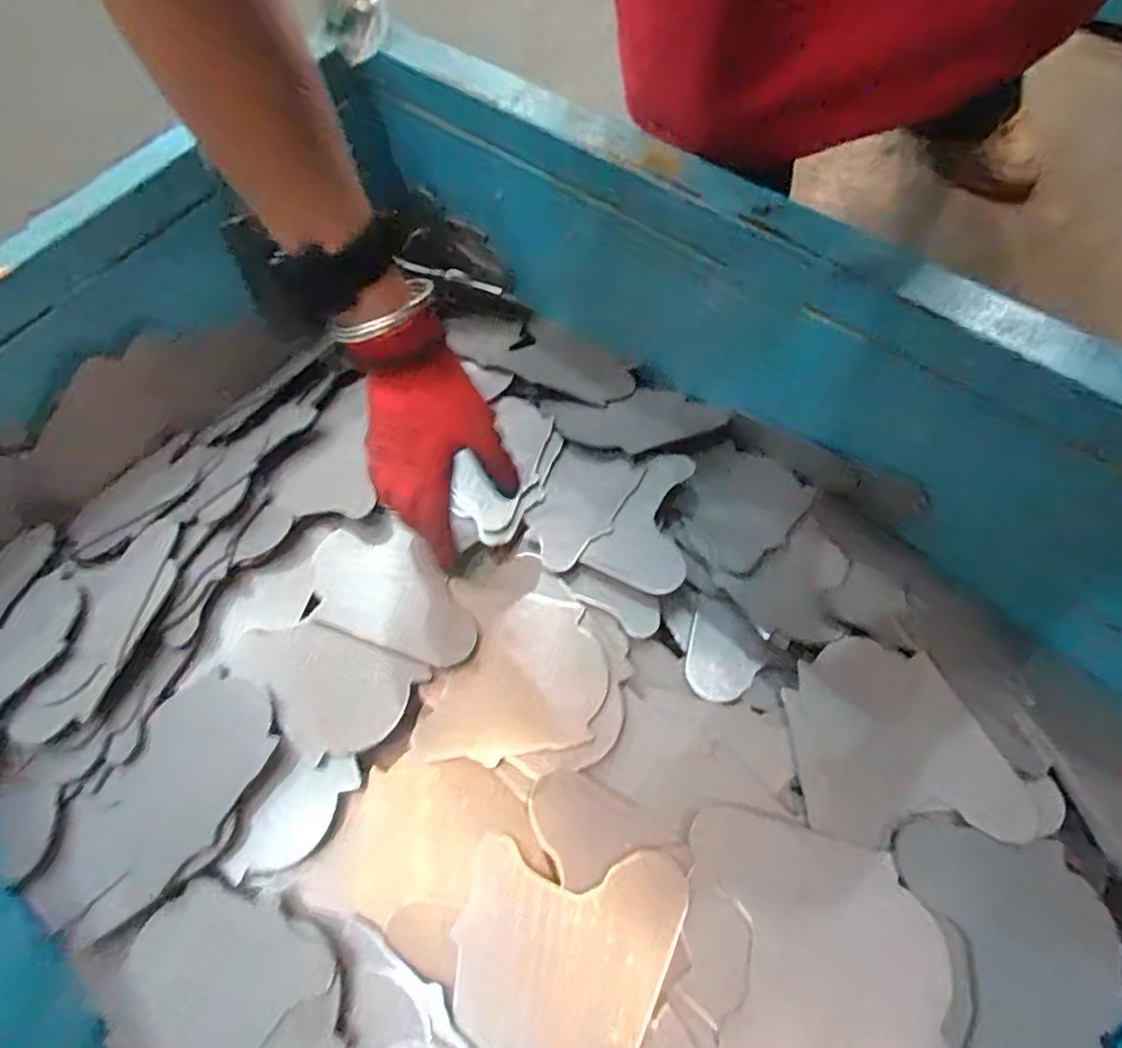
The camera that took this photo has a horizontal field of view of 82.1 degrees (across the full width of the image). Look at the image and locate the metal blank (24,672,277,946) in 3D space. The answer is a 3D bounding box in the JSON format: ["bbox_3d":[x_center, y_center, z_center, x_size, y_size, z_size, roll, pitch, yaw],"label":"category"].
[{"bbox_3d":[-0.267,0.183,0.426,0.105,0.009,0.175,31,75,31],"label":"metal blank"}]

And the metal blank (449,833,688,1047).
[{"bbox_3d":[0.002,0.253,0.362,0.126,0.007,0.127,2,65,7],"label":"metal blank"}]

